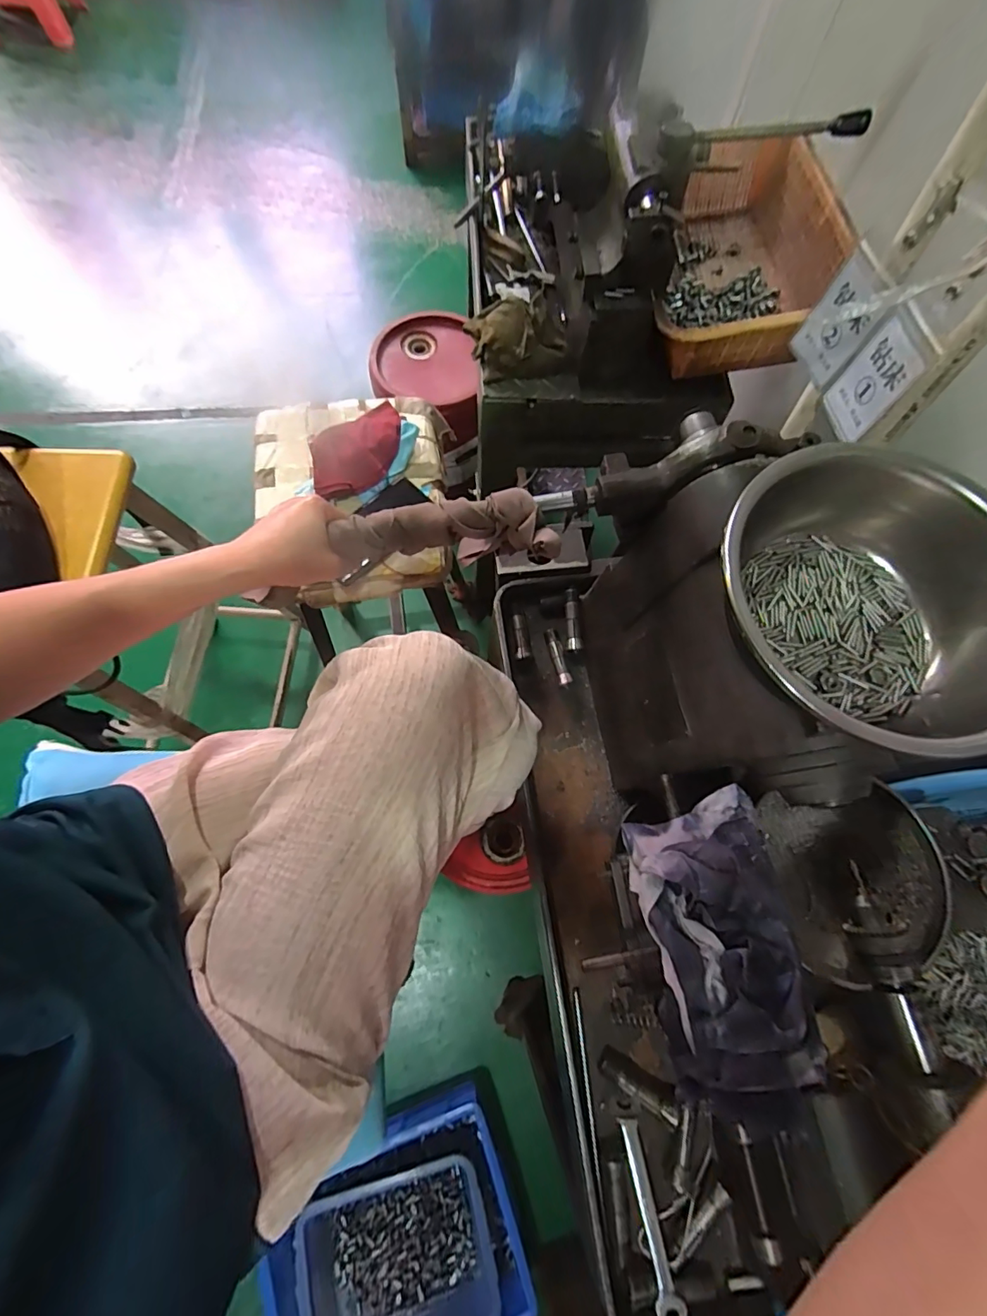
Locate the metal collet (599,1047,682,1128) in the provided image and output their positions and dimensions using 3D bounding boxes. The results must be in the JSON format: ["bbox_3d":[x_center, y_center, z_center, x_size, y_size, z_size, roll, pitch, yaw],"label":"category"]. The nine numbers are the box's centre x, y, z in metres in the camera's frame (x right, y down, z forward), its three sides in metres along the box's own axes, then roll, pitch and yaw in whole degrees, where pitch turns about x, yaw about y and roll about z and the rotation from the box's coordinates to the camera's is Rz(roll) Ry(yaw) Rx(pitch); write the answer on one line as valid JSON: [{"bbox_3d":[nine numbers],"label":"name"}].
[{"bbox_3d":[0.135,0.396,0.464,0.076,0.020,0.024,30,72,8],"label":"metal collet"}]

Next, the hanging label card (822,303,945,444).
[{"bbox_3d":[0.332,-0.241,0.439,0.007,0.103,0.059,-13,76,-4],"label":"hanging label card"}]

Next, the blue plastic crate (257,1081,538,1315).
[{"bbox_3d":[-0.179,1.027,0.873,0.413,0.143,0.312,-18,72,-9],"label":"blue plastic crate"}]

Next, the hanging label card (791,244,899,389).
[{"bbox_3d":[0.315,-0.303,0.457,0.010,0.099,0.063,-23,79,-7],"label":"hanging label card"}]

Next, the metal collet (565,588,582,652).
[{"bbox_3d":[0.096,-0.045,0.603,0.016,0.013,0.076,-2,85,-3],"label":"metal collet"}]

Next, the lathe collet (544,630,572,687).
[{"bbox_3d":[0.077,-0.002,0.596,0.016,0.016,0.073,-12,71,-7],"label":"lathe collet"}]

